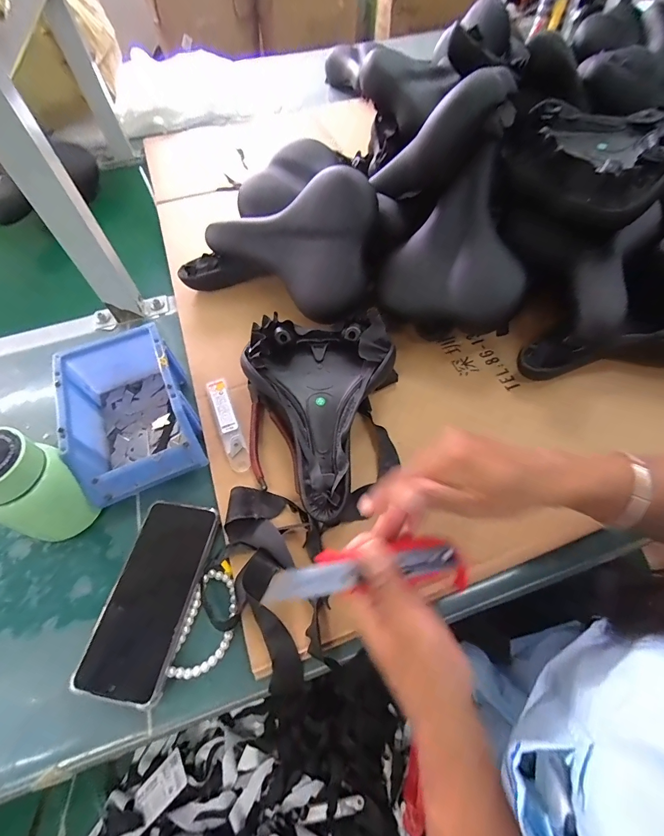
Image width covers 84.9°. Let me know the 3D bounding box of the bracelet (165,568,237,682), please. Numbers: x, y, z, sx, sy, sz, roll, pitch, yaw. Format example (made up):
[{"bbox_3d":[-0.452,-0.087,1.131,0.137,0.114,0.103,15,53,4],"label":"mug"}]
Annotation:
[{"bbox_3d":[-0.111,0.186,0.328,0.045,0.004,0.086,7,60,9],"label":"bracelet"}]

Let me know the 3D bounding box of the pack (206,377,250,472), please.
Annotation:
[{"bbox_3d":[-0.120,0.006,0.419,0.026,0.013,0.120,-22,60,-9],"label":"pack"}]

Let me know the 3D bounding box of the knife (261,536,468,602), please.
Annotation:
[{"bbox_3d":[0.036,0.110,0.269,0.169,0.021,0.036,7,54,-28],"label":"knife"}]

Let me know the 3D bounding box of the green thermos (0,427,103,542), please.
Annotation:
[{"bbox_3d":[-0.281,0.067,0.344,0.068,0.119,0.064,-2,59,3],"label":"green thermos"}]

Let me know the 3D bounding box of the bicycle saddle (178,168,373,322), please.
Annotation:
[{"bbox_3d":[-0.074,-0.202,0.482,0.281,0.159,0.049,-3,20,26],"label":"bicycle saddle"}]

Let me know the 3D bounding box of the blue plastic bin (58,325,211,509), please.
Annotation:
[{"bbox_3d":[-0.224,-0.011,0.411,0.118,0.073,0.189,-25,60,-10],"label":"blue plastic bin"}]

